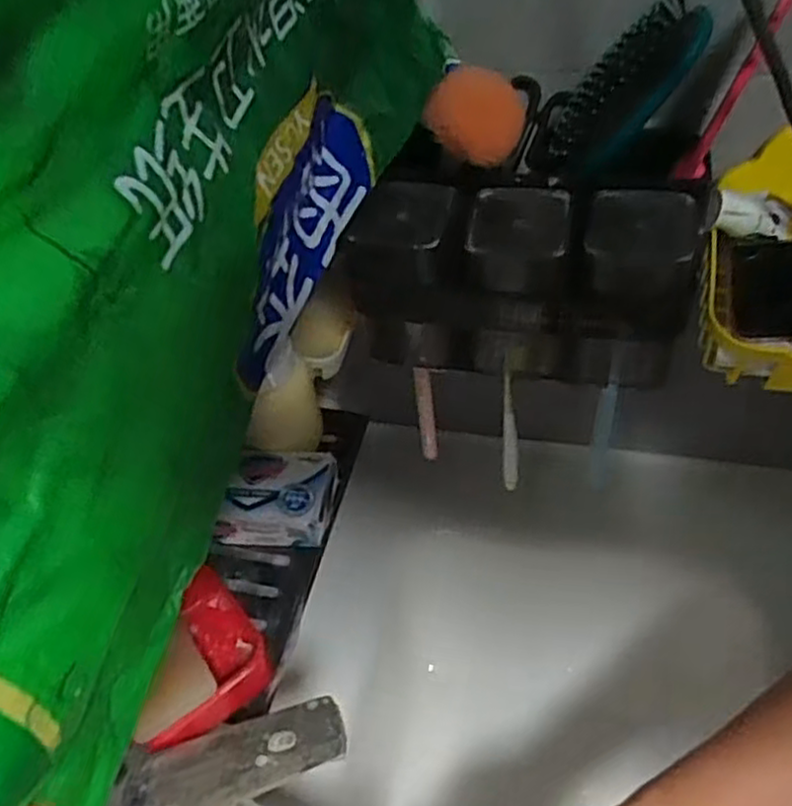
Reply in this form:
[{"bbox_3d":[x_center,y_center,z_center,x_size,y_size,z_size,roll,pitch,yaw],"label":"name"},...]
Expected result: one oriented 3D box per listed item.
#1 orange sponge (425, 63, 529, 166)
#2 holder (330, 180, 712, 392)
[{"bbox_3d":[0.048,-0.171,0.429,0.056,0.044,0.045,2,46,7],"label":"orange sponge"},{"bbox_3d":[0.080,-0.076,0.474,0.210,0.113,0.072,4,47,9],"label":"holder"}]

